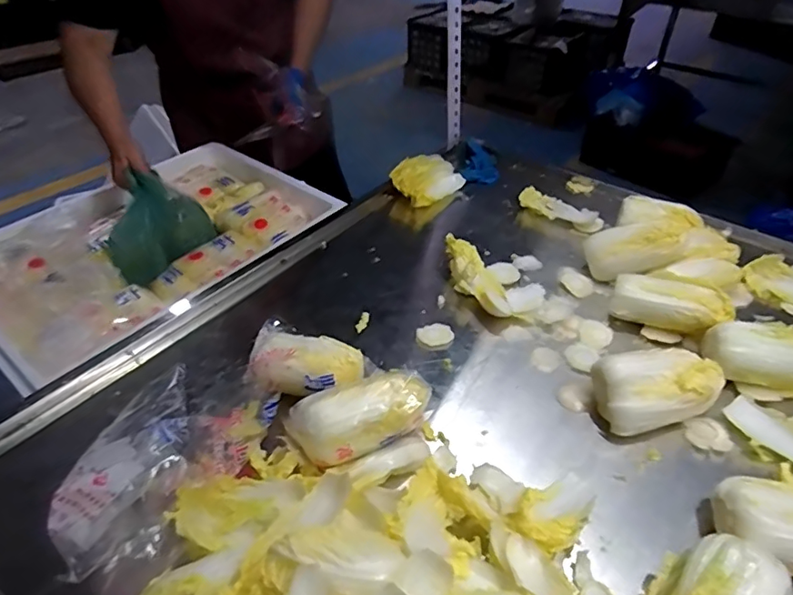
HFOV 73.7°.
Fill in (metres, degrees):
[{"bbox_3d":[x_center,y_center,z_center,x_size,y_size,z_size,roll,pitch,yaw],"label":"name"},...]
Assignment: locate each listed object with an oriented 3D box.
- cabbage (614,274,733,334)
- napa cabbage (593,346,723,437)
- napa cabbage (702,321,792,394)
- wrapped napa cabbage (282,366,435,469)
[{"bbox_3d":[0.359,0.005,0.697,0.139,0.062,0.061,23,46,24],"label":"cabbage"},{"bbox_3d":[0.298,0.108,0.608,0.137,0.076,0.075,-4,41,-5],"label":"napa cabbage"},{"bbox_3d":[0.444,0.072,0.631,0.131,0.061,0.071,11,42,12],"label":"napa cabbage"},{"bbox_3d":[-0.040,0.131,0.575,0.144,0.076,0.069,-21,45,-23],"label":"wrapped napa cabbage"}]

